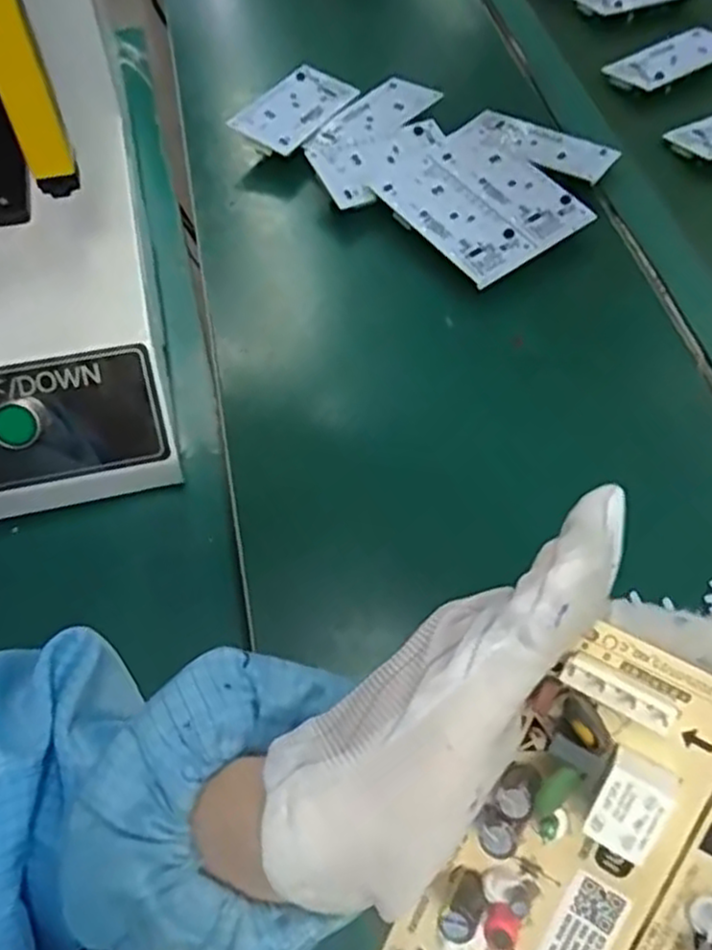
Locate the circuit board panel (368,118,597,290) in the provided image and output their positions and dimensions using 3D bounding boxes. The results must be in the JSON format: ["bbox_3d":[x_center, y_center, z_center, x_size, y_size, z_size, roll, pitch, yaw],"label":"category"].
[{"bbox_3d":[0.090,-0.199,0.538,0.114,0.007,0.130,-33,69,-18],"label":"circuit board panel"}]

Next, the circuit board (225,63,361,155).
[{"bbox_3d":[-0.051,-0.299,0.608,0.065,0.011,0.132,28,54,9],"label":"circuit board"}]

